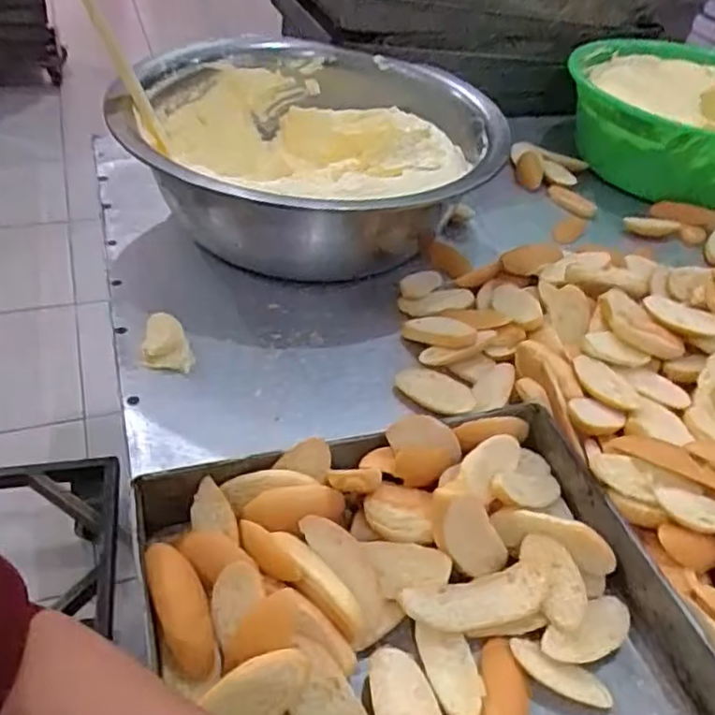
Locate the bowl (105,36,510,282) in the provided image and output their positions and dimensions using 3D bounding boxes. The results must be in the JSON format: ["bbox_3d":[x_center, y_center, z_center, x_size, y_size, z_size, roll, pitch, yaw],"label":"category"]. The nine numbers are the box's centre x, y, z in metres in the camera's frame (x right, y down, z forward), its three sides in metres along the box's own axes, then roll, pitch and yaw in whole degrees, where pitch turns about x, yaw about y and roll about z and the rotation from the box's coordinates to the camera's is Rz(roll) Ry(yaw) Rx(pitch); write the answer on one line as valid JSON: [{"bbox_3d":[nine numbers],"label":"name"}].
[{"bbox_3d":[-0.059,-0.265,0.880,0.445,0.158,0.443,4,42,-3],"label":"bowl"}]

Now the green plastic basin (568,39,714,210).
[{"bbox_3d":[0.561,-0.384,1.121,0.395,0.139,0.395,4,42,-3],"label":"green plastic basin"}]

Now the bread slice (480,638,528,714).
[{"bbox_3d":[0.101,0.237,0.469,0.031,0.017,0.082,10,42,4],"label":"bread slice"}]

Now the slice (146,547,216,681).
[{"bbox_3d":[-0.122,0.173,0.465,0.033,0.022,0.094,-17,71,-24],"label":"slice"}]

